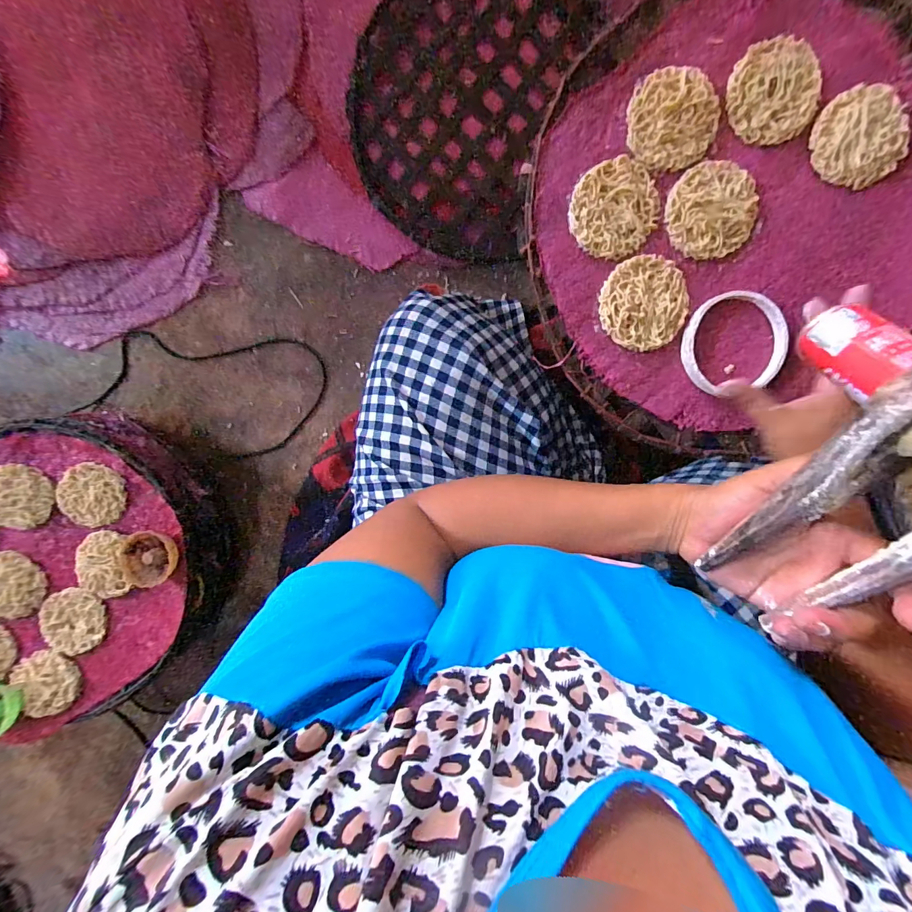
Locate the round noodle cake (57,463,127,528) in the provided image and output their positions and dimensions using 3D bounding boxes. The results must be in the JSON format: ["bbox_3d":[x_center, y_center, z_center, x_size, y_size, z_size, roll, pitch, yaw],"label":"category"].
[{"bbox_3d":[-0.419,0.045,0.467,0.069,0.016,0.073,0,94,-1],"label":"round noodle cake"}]

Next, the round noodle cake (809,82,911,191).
[{"bbox_3d":[0.340,-0.267,0.340,0.075,0.015,0.074,0,94,-1],"label":"round noodle cake"}]

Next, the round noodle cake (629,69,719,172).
[{"bbox_3d":[0.177,-0.276,0.334,0.073,0.008,0.072,0,94,-1],"label":"round noodle cake"}]

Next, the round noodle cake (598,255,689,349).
[{"bbox_3d":[0.164,-0.133,0.352,0.075,0.011,0.075,0,94,-1],"label":"round noodle cake"}]

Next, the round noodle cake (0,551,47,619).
[{"bbox_3d":[-0.523,0.150,0.474,0.064,0.031,0.079,-3,94,-1],"label":"round noodle cake"}]

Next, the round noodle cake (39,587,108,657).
[{"bbox_3d":[-0.448,0.195,0.479,0.066,0.014,0.075,-11,94,0],"label":"round noodle cake"}]

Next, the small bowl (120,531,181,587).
[{"bbox_3d":[-0.349,0.116,0.459,0.060,0.017,0.061,0,94,-1],"label":"small bowl"}]

